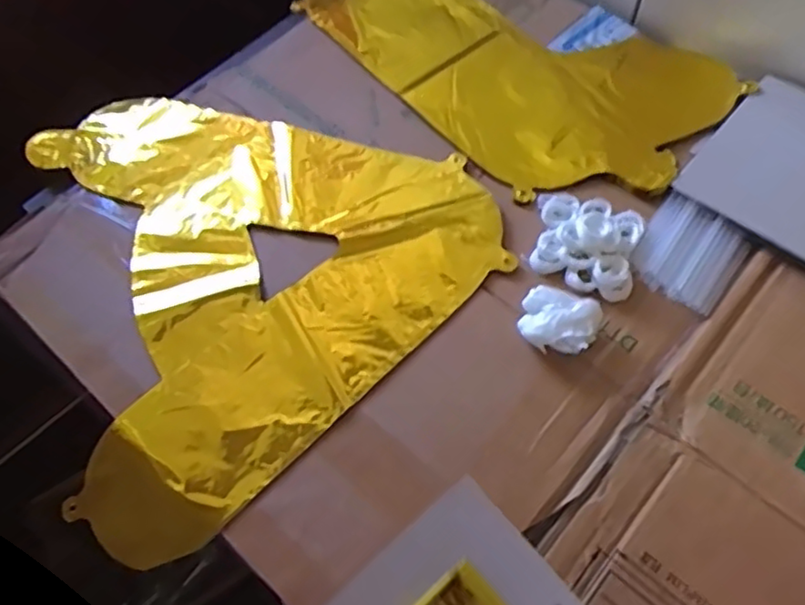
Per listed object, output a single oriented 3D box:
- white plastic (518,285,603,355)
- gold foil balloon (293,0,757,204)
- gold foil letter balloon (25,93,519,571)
[{"bbox_3d":[0.111,0.014,0.466,0.052,0.024,0.045,19,64,13],"label":"white plastic"},{"bbox_3d":[0.091,-0.232,0.610,0.385,0.007,0.224,39,70,21],"label":"gold foil balloon"},{"bbox_3d":[-0.149,-0.054,0.523,0.357,0.008,0.371,-38,67,-16],"label":"gold foil letter balloon"}]

